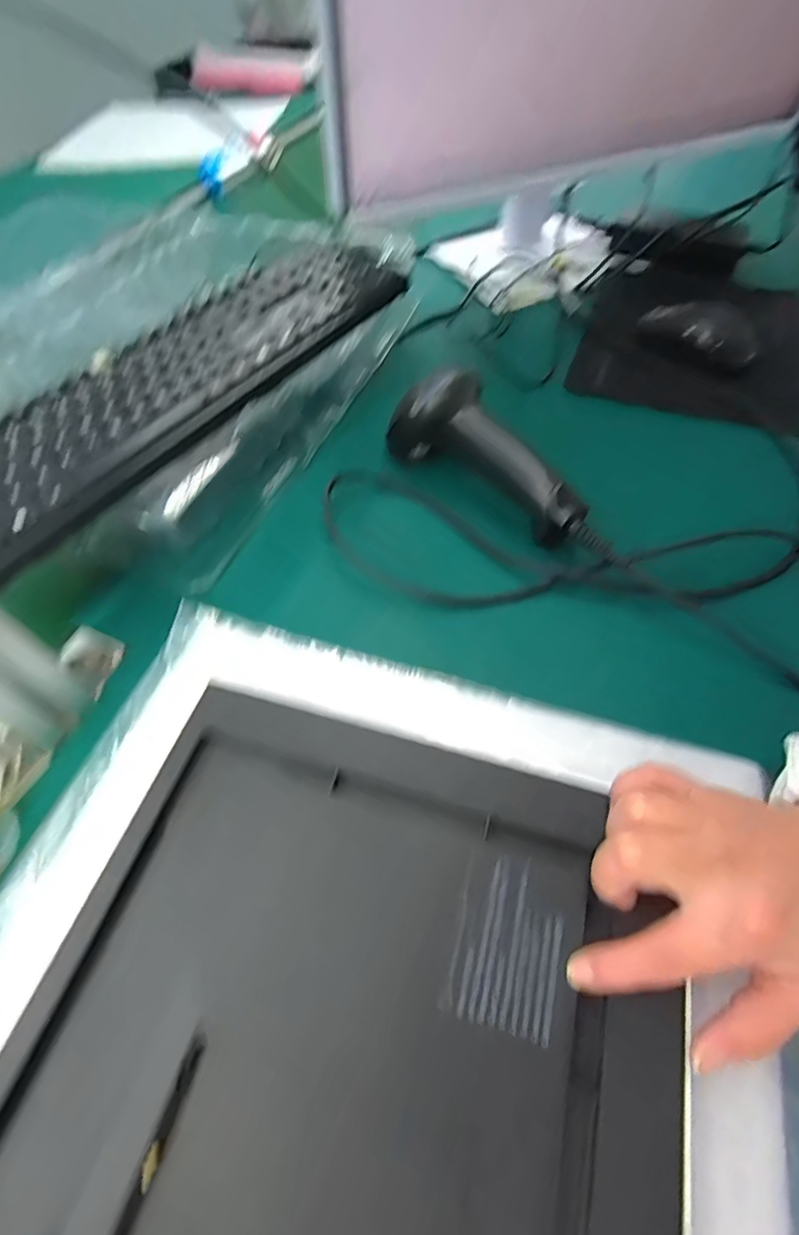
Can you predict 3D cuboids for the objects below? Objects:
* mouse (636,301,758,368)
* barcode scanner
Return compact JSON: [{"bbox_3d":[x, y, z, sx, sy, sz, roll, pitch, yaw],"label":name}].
[{"bbox_3d":[0.285,-0.270,0.496,0.106,0.035,0.055,17,56,13],"label":"mouse"},{"bbox_3d":[0.068,-0.120,0.379,0.162,0.070,0.061,37,63,25],"label":"barcode scanner"}]

